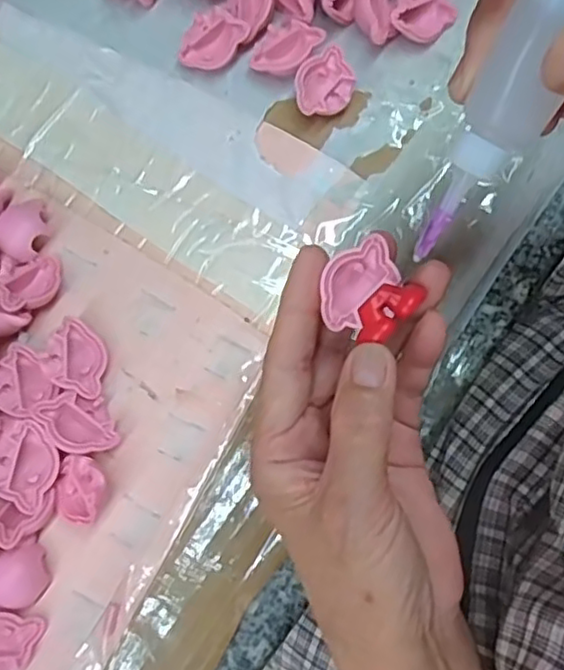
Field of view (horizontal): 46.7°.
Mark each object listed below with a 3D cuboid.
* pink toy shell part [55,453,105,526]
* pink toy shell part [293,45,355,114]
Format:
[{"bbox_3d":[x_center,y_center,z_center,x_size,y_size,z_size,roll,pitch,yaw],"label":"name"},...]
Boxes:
[{"bbox_3d":[-0.089,0.067,0.289,0.025,0.020,0.028,12,80,4],"label":"pink toy shell part"},{"bbox_3d":[0.021,-0.124,0.326,0.029,0.016,0.032,-4,79,1],"label":"pink toy shell part"}]

